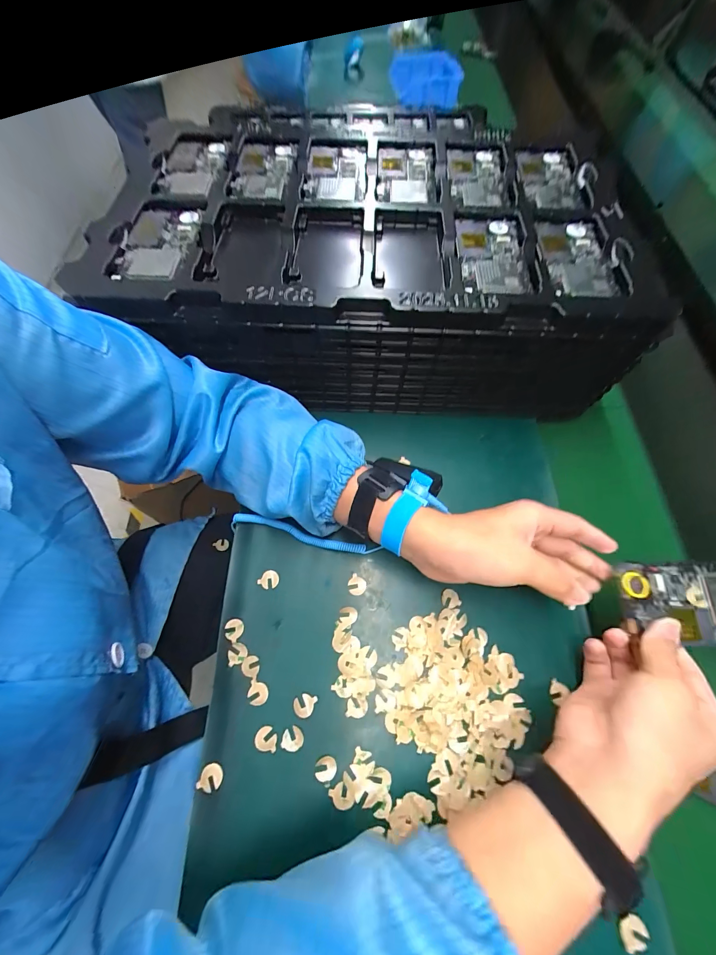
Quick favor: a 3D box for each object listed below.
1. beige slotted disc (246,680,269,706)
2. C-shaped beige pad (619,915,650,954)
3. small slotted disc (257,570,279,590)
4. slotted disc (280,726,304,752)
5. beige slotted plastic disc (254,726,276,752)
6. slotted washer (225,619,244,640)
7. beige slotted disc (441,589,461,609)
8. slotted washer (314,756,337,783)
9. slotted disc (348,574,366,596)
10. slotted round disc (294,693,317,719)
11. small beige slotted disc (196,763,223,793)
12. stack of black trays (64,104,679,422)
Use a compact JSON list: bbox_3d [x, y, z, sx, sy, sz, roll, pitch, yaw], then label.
[{"bbox_3d":[-0.089,0.191,0.297,0.018,0.004,0.017,2,66,-4],"label":"beige slotted disc"},{"bbox_3d":[0.200,0.331,0.244,0.019,0.004,0.017,-21,54,14],"label":"C-shaped beige pad"},{"bbox_3d":[-0.089,0.103,0.338,0.017,0.004,0.019,43,78,10],"label":"small slotted disc"},{"bbox_3d":[-0.055,0.223,0.286,0.018,0.004,0.018,3,65,-7],"label":"slotted disc"},{"bbox_3d":[-0.078,0.222,0.285,0.018,0.004,0.017,2,69,-6],"label":"beige slotted plastic disc"},{"bbox_3d":[-0.117,0.145,0.318,0.017,0.004,0.018,8,71,-2],"label":"slotted washer"},{"bbox_3d":[0.092,0.120,0.333,0.017,0.004,0.018,2,66,-4],"label":"beige slotted disc"},{"bbox_3d":[-0.027,0.241,0.277,0.017,0.004,0.017,-2,67,-5],"label":"slotted washer"},{"bbox_3d":[-0.001,0.109,0.337,0.019,0.004,0.018,2,69,-6],"label":"slotted disc"},{"bbox_3d":[-0.047,0.200,0.294,0.018,0.004,0.018,2,66,-4],"label":"slotted round disc"},{"bbox_3d":[-0.119,0.244,0.272,0.017,0.004,0.020,27,67,7],"label":"small beige slotted disc"},{"bbox_3d":[0.019,-0.224,0.389,0.516,0.161,0.238,3,66,-3],"label":"stack of black trays"}]

